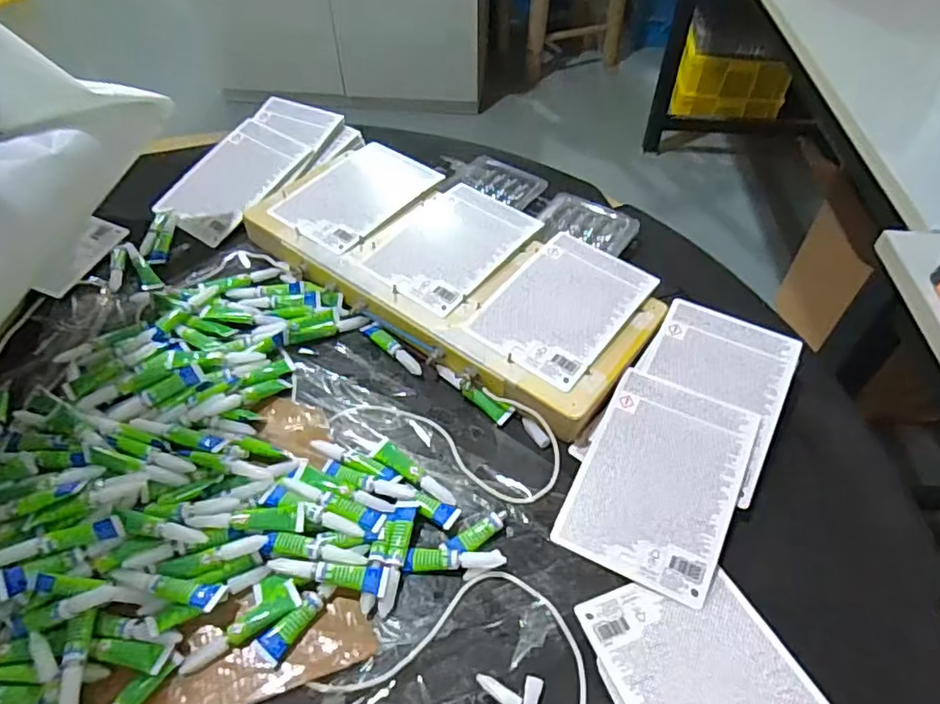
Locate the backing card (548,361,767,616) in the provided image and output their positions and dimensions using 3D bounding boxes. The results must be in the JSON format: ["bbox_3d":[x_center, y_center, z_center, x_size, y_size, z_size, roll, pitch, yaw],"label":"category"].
[{"bbox_3d":[0.152,0.097,0.481,0.115,0.008,0.170,20,64,22],"label":"backing card"}]

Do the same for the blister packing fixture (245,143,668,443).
[{"bbox_3d":[-0.022,-0.094,0.621,0.426,0.035,0.202,32,56,24],"label":"blister packing fixture"}]

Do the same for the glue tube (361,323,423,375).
[{"bbox_3d":[-0.074,-0.003,0.574,0.016,0.010,0.080,-33,57,-25],"label":"glue tube"}]

